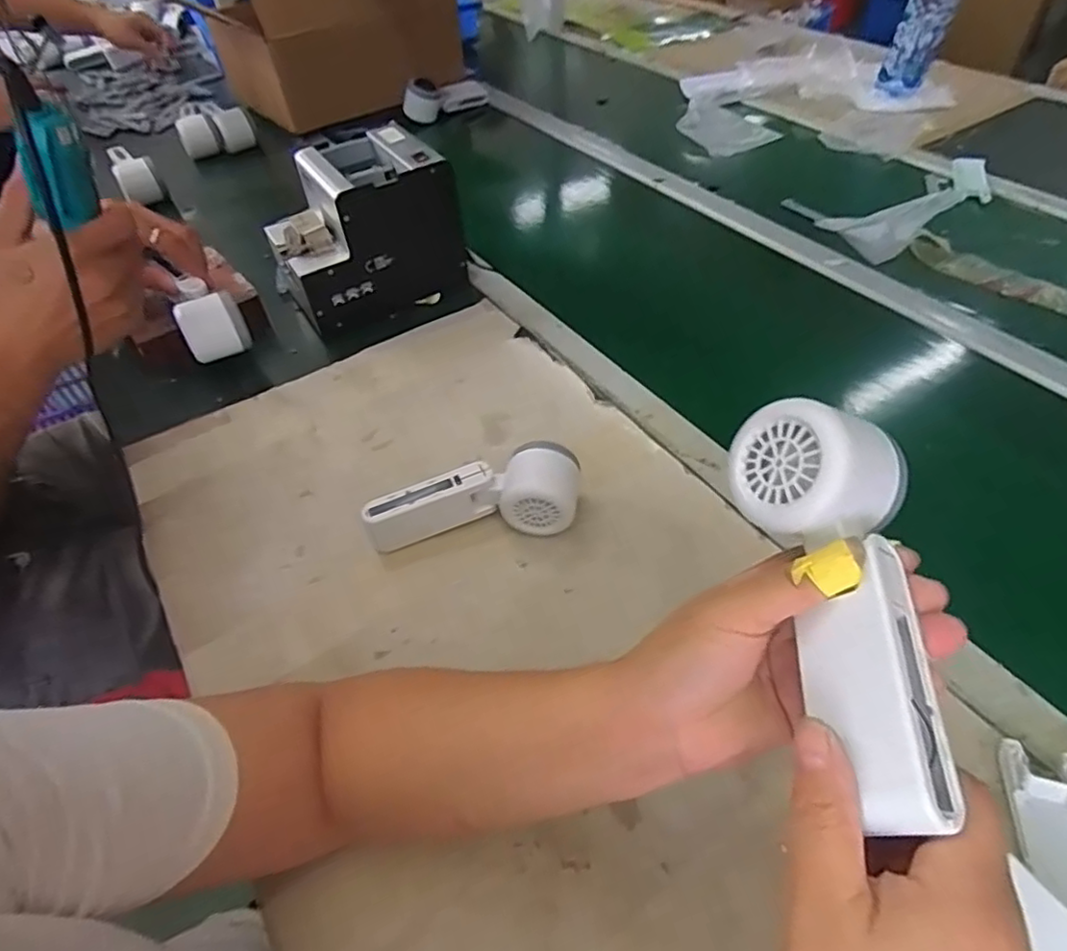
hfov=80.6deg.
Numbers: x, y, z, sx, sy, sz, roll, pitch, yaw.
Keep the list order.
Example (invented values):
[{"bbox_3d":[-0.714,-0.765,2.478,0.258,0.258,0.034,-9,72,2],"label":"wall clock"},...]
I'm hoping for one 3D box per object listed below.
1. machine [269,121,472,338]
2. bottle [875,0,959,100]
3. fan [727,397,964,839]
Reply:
[{"bbox_3d":[-0.181,-0.259,0.681,0.179,0.155,0.115,-22,51,-18],"label":"machine"},{"bbox_3d":[0.625,-0.732,1.015,0.072,0.194,0.065,11,45,12],"label":"bottle"},{"bbox_3d":[0.126,0.047,0.258,0.052,0.057,0.169,18,61,-37],"label":"fan"}]

